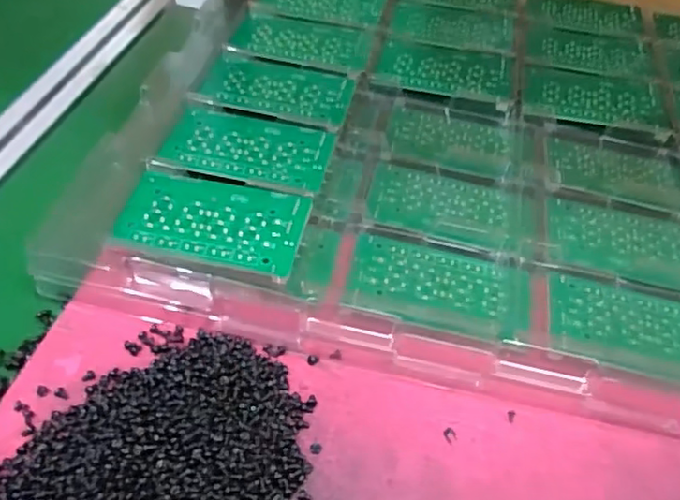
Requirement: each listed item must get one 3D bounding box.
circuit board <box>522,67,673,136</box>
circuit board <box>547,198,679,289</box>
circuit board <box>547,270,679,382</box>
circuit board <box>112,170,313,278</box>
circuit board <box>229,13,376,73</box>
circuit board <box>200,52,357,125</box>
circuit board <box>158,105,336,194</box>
[{"bbox_3d":[0.199,-0.117,0.488,0.106,0.010,0.068,13,50,5],"label":"circuit board"},{"bbox_3d":[0.181,-0.005,0.396,0.095,0.005,0.063,12,46,7],"label":"circuit board"},{"bbox_3d":[0.169,0.044,0.348,0.100,0.010,0.063,15,50,6],"label":"circuit board"},{"bbox_3d":[-0.075,-0.017,0.363,0.107,0.004,0.058,10,53,7],"label":"circuit board"},{"bbox_3d":[-0.028,-0.170,0.503,0.107,0.004,0.063,11,49,3],"label":"circuit board"},{"bbox_3d":[-0.044,-0.119,0.457,0.103,0.004,0.063,10,48,3],"label":"circuit board"},{"bbox_3d":[-0.060,-0.067,0.409,0.105,0.005,0.062,13,50,5],"label":"circuit board"}]

